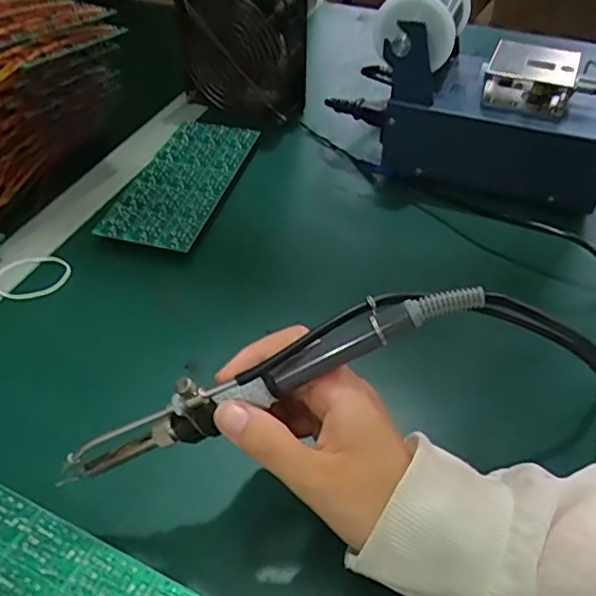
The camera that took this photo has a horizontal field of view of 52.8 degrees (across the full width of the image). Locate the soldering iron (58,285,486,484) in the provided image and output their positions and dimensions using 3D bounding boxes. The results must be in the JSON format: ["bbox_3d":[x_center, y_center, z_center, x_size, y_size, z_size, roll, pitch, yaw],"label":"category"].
[{"bbox_3d":[-0.020,0.032,0.262,0.201,0.032,0.025,-28,47,6],"label":"soldering iron"}]

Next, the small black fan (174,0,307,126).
[{"bbox_3d":[-0.054,-0.237,0.564,0.126,0.117,0.045,22,47,12],"label":"small black fan"}]

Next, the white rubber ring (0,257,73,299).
[{"bbox_3d":[-0.192,-0.015,0.435,0.053,0.006,0.040,-20,47,-18],"label":"white rubber ring"}]

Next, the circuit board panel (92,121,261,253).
[{"bbox_3d":[-0.095,-0.099,0.499,0.075,0.005,0.165,13,49,11],"label":"circuit board panel"}]

